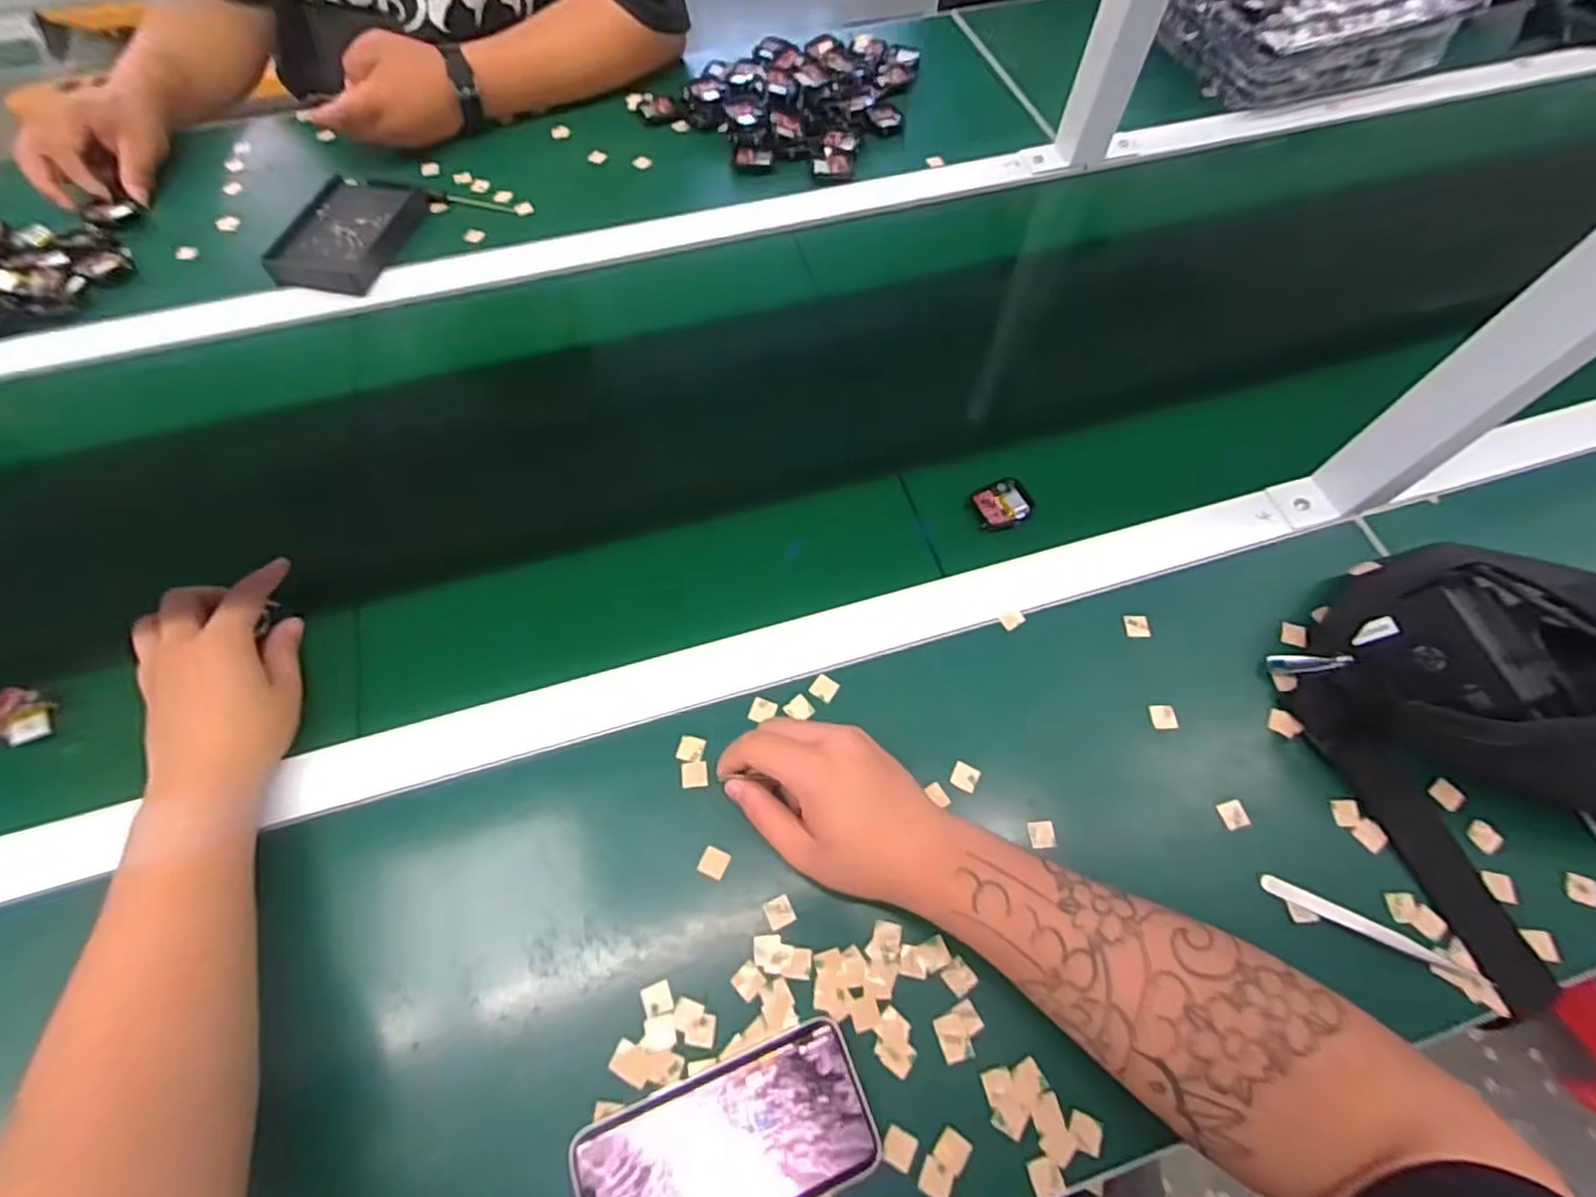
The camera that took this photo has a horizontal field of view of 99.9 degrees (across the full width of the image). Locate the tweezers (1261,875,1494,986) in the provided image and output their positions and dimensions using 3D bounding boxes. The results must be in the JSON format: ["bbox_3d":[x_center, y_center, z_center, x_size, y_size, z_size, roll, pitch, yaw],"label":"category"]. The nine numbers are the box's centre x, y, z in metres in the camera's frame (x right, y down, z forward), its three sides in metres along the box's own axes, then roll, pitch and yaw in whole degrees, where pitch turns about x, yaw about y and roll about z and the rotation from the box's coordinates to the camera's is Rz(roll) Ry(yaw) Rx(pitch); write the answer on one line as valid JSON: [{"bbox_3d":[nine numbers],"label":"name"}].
[{"bbox_3d":[0.338,0.194,0.394,0.123,0.013,0.012,22,66,10],"label":"tweezers"}]

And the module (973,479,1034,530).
[{"bbox_3d":[0.157,-0.071,0.508,0.044,0.010,0.037,-16,66,-8],"label":"module"}]

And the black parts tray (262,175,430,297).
[{"bbox_3d":[-0.421,-0.341,0.632,0.096,0.025,0.151,11,65,5],"label":"black parts tray"}]

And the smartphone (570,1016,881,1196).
[{"bbox_3d":[-0.036,0.281,0.340,0.146,0.009,0.073,-19,66,-9],"label":"smartphone"}]

